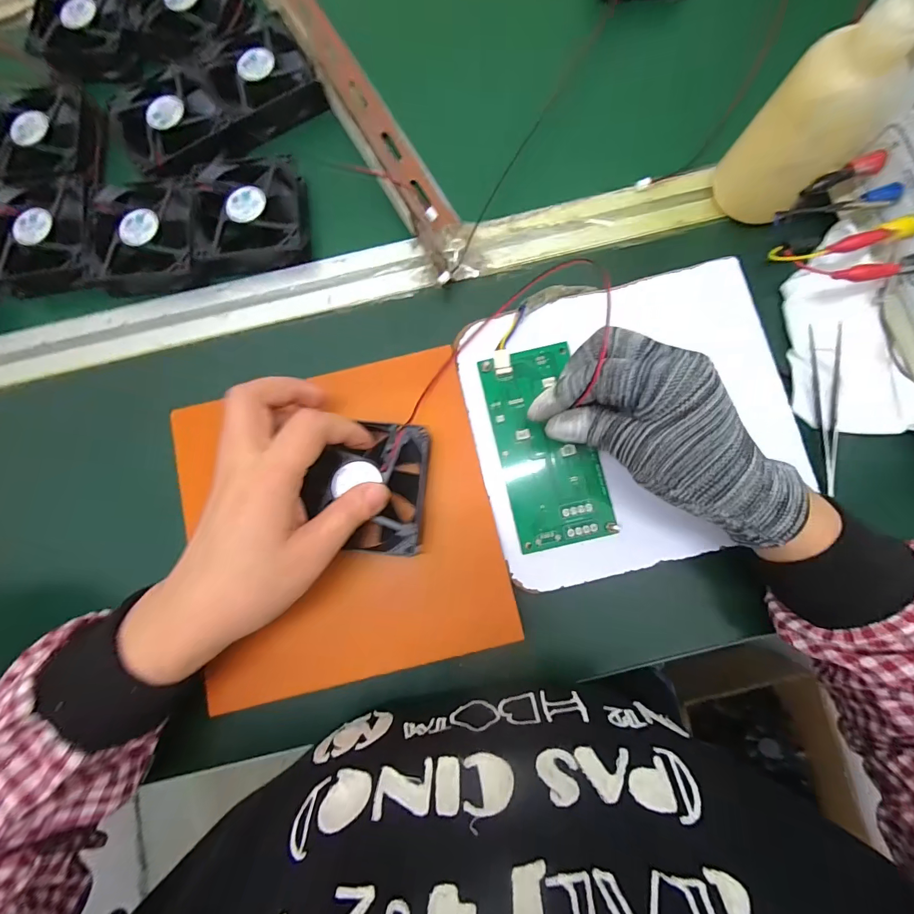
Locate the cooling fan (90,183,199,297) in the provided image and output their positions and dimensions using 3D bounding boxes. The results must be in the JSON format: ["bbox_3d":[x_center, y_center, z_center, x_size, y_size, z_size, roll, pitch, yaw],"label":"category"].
[{"bbox_3d":[-0.239,-0.172,0.317,0.087,0.025,0.082,-1,79,3],"label":"cooling fan"}]

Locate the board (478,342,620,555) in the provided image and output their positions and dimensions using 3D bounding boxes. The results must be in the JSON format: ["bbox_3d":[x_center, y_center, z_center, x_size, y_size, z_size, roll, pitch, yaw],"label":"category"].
[{"bbox_3d":[0.059,-0.008,0.278,0.064,0.007,0.134,-16,83,-1],"label":"board"}]

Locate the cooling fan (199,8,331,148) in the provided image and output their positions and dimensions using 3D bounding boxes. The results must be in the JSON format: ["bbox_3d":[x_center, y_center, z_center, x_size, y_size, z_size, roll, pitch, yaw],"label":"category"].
[{"bbox_3d":[-0.161,-0.308,0.333,0.083,0.022,0.087,-29,79,-2],"label":"cooling fan"}]

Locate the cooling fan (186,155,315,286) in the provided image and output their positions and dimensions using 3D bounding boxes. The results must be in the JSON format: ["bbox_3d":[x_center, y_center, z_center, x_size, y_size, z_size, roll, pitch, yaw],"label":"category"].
[{"bbox_3d":[-0.163,-0.187,0.318,0.090,0.024,0.088,-8,79,2],"label":"cooling fan"}]

